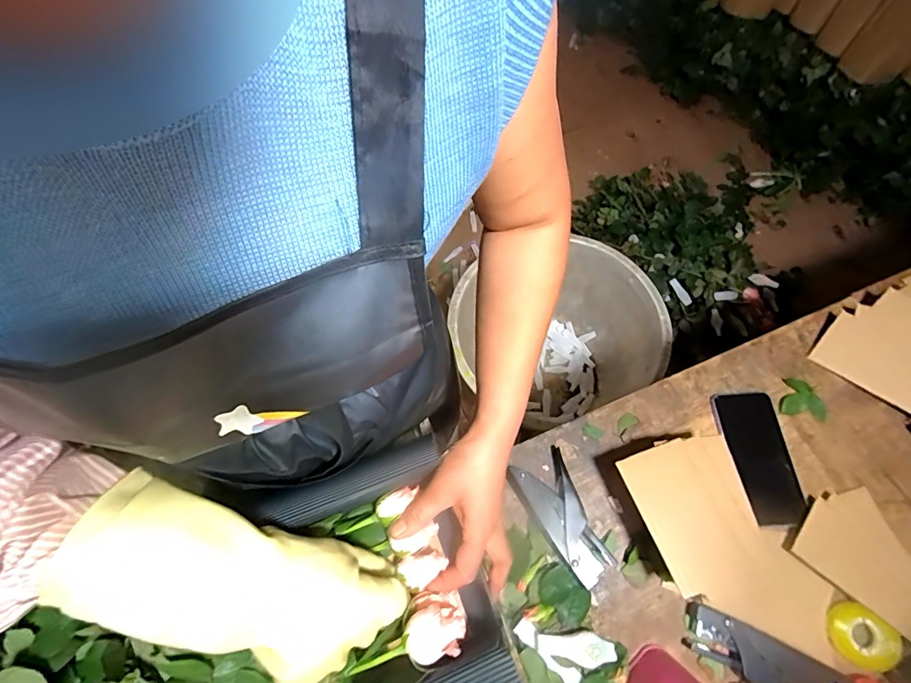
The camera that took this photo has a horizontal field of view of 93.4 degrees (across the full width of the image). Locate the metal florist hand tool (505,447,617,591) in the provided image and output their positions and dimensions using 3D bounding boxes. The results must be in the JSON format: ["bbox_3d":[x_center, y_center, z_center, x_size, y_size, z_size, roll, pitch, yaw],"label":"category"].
[{"bbox_3d":[0.130,0.206,0.511,0.071,0.020,0.144,-29,70,-9],"label":"metal florist hand tool"}]

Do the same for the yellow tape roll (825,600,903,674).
[{"bbox_3d":[0.434,0.317,0.460,0.055,0.019,0.061,-47,59,3],"label":"yellow tape roll"}]

